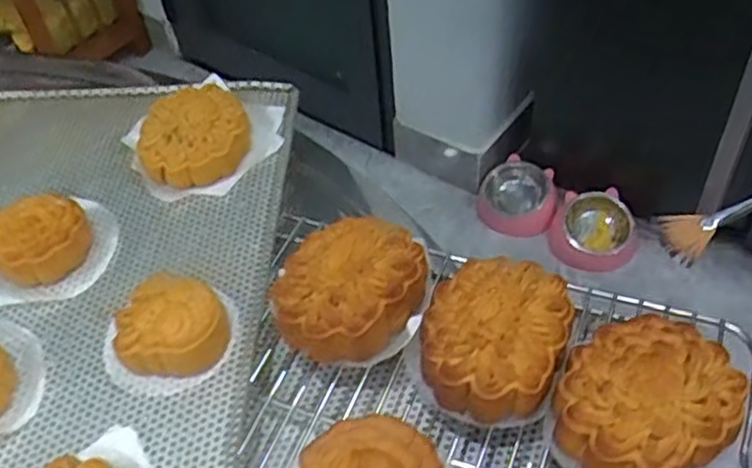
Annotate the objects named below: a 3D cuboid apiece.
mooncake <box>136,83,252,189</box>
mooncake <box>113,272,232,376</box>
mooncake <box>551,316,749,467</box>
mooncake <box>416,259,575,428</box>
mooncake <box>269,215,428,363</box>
[{"bbox_3d":[-0.130,-0.071,0.520,0.077,0.028,0.079,-3,47,3],"label":"mooncake"},{"bbox_3d":[-0.111,0.053,0.412,0.062,0.038,0.051,9,48,14],"label":"mooncake"},{"bbox_3d":[0.129,0.080,0.350,0.081,0.034,0.070,-26,50,-18],"label":"mooncake"},{"bbox_3d":[0.062,0.053,0.383,0.070,0.034,0.078,16,50,20],"label":"mooncake"},{"bbox_3d":[-0.012,0.030,0.410,0.074,0.036,0.086,24,53,25],"label":"mooncake"}]

